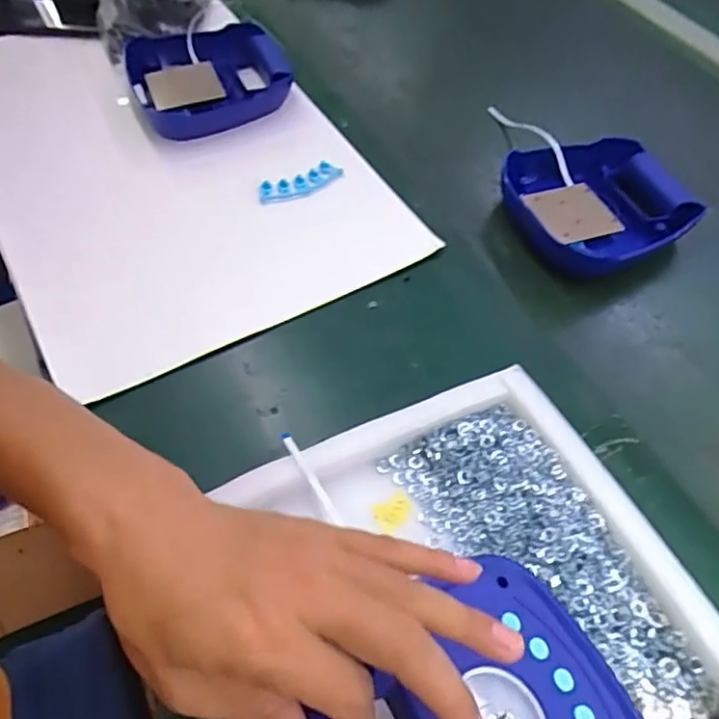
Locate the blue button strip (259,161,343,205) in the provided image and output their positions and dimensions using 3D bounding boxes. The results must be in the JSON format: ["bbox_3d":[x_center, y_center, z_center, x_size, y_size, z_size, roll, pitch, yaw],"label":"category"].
[{"bbox_3d":[-0.065,-0.193,0.660,0.094,0.021,0.021,-25,60,-17],"label":"blue button strip"}]

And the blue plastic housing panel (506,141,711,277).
[{"bbox_3d":[0.257,-0.166,0.637,0.198,0.043,0.168,-23,60,-15],"label":"blue plastic housing panel"}]

